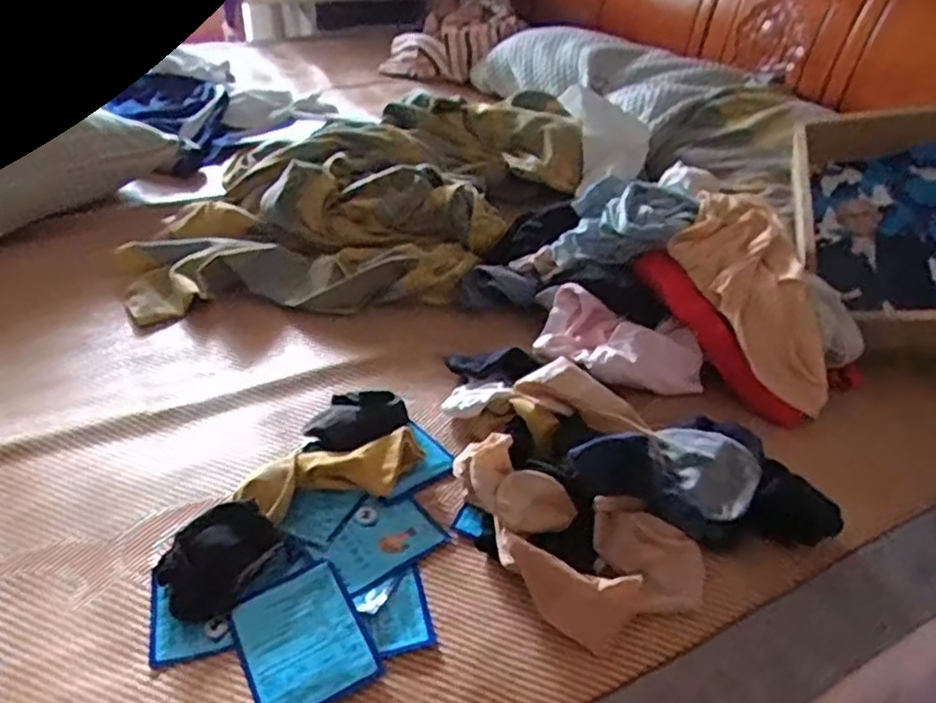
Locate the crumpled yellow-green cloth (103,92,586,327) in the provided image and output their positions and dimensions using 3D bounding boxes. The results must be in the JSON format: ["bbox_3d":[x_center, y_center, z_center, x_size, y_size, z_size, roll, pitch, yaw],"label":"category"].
[{"bbox_3d":[-0.118,-0.229,1.029,0.704,0.107,0.440,-9,38,-15],"label":"crumpled yellow-green cloth"}]

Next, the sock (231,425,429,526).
[{"bbox_3d":[-0.117,0.111,0.628,0.159,0.032,0.052,-13,39,-20],"label":"sock"}]

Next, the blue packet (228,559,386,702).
[{"bbox_3d":[-0.122,0.212,0.521,0.086,0.012,0.103,-19,41,-26],"label":"blue packet"}]

